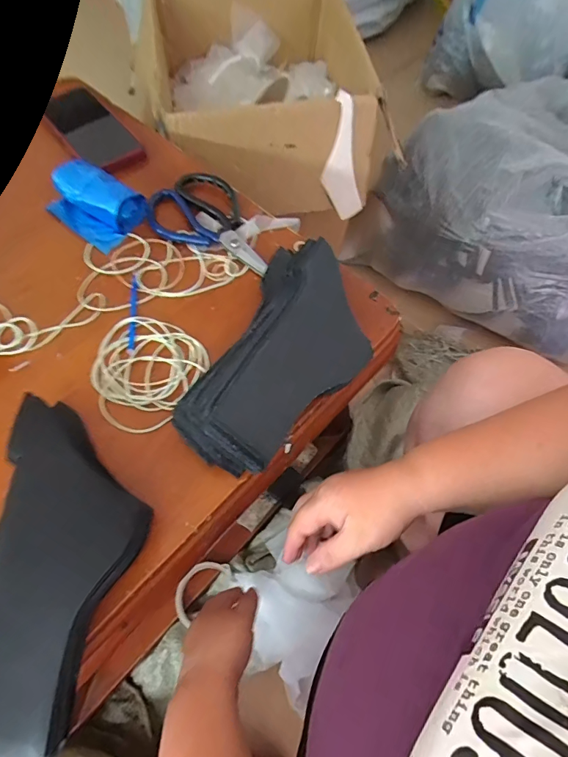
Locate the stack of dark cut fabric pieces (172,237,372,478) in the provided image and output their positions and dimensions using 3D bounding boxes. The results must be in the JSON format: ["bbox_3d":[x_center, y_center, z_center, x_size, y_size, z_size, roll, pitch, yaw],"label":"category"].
[{"bbox_3d":[0.004,-0.024,0.391,0.127,0.042,0.233,22,66,10],"label":"stack of dark cut fabric pieces"}]

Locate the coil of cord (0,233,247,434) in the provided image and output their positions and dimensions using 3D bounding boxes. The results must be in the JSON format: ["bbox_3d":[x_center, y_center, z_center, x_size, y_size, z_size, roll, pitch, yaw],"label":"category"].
[{"bbox_3d":[-0.191,-0.077,0.440,0.262,0.015,0.216,17,65,8],"label":"coil of cord"}]

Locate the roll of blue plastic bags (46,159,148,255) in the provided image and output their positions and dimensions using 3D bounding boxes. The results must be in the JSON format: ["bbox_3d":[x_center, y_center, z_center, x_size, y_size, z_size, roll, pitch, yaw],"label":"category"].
[{"bbox_3d":[-0.220,-0.206,0.484,0.111,0.039,0.075,35,69,15],"label":"roll of blue plastic bags"}]

